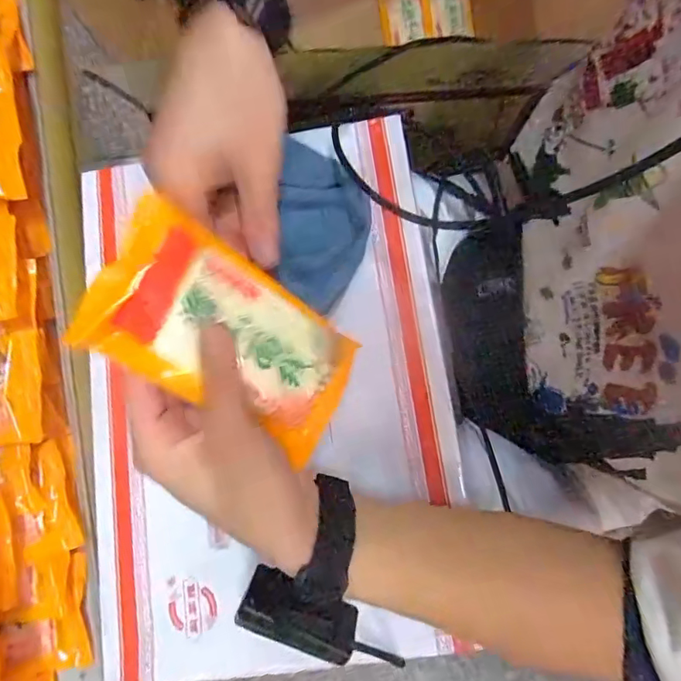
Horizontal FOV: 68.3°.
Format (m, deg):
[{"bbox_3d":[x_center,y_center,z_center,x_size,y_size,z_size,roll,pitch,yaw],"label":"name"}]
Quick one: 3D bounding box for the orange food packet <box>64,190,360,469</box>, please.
[{"bbox_3d":[-0.057,0.000,0.271,0.146,0.015,0.078,34,86,-27],"label":"orange food packet"}]

